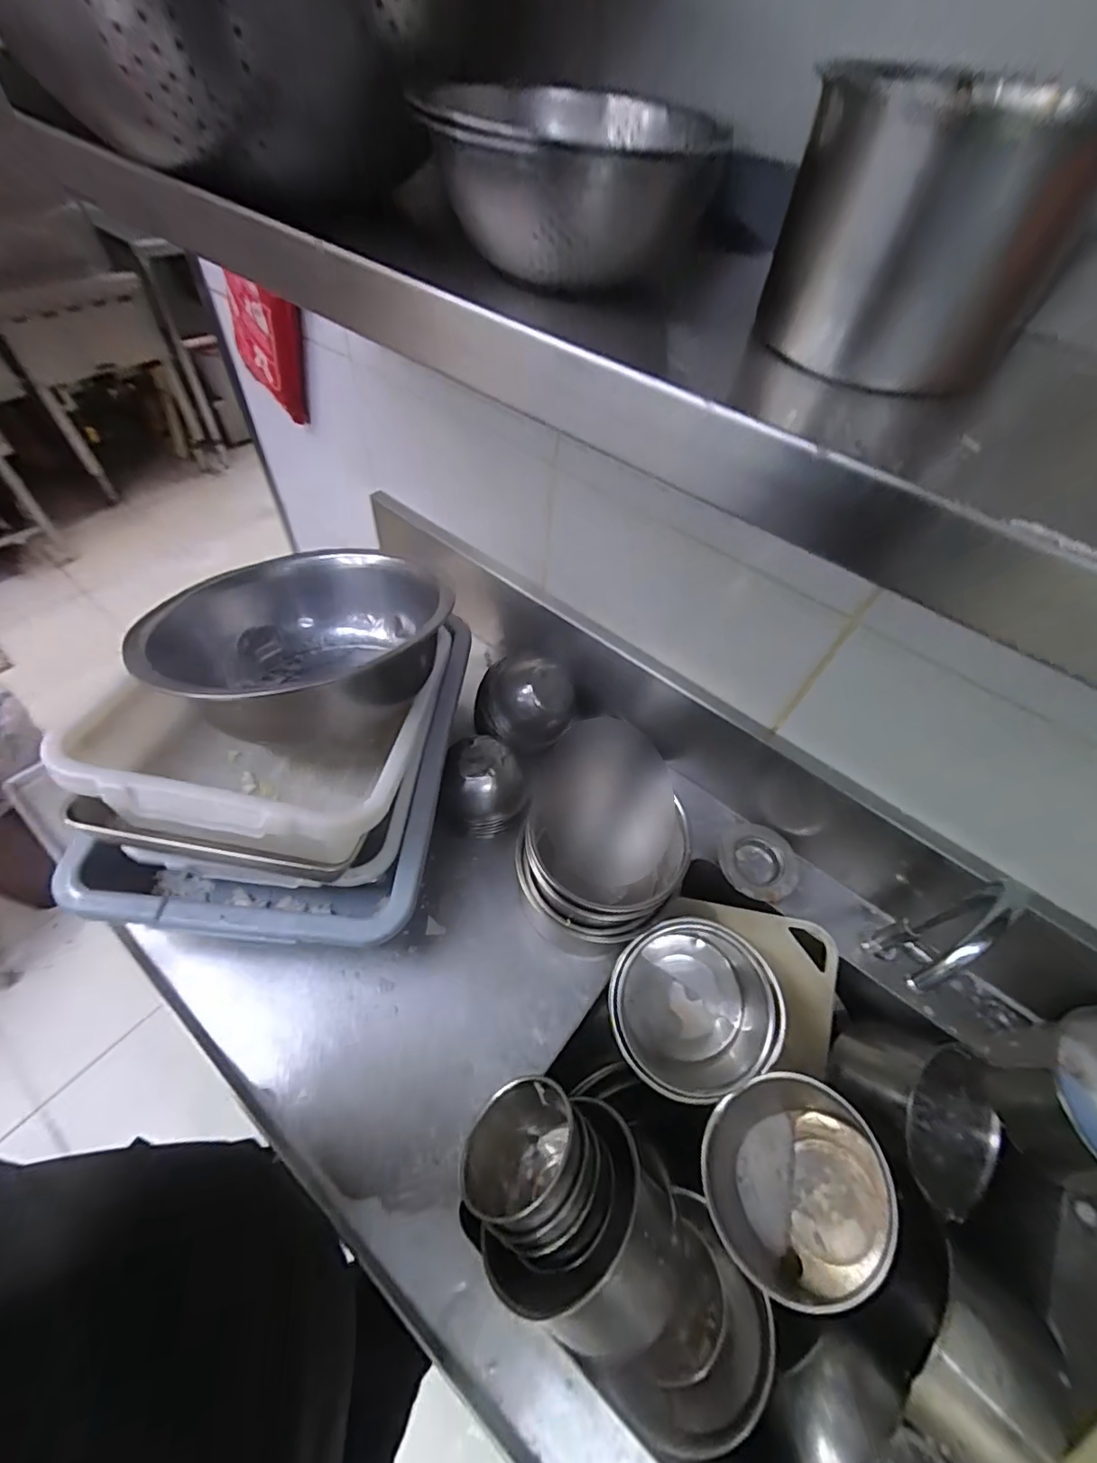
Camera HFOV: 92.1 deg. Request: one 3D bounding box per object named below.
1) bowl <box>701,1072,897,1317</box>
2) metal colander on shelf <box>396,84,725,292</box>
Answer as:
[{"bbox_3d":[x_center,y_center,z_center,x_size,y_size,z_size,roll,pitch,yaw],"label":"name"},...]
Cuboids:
[{"bbox_3d":[0.259,0.466,0.544,0.177,0.135,0.177,-23,40,21],"label":"bowl"},{"bbox_3d":[0.019,-0.337,0.332,0.161,0.070,0.170,15,55,5],"label":"metal colander on shelf"}]

